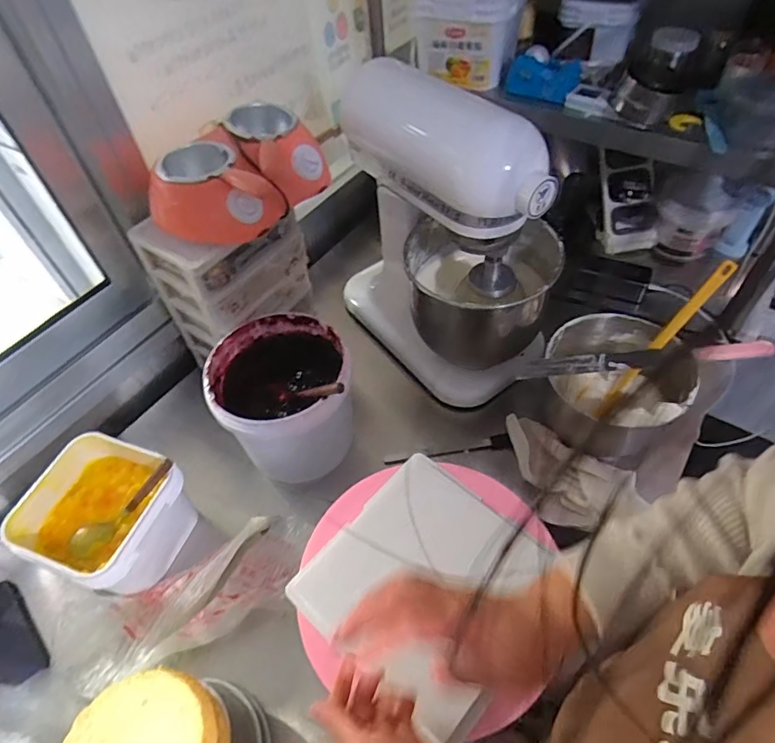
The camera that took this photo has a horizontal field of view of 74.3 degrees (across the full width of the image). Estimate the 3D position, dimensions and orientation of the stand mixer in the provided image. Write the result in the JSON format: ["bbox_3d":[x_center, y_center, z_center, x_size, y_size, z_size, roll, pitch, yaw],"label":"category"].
[{"bbox_3d":[0.097,-0.203,0.787,0.228,0.408,0.367,-31,56,-19],"label":"stand mixer"}]

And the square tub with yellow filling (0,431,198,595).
[{"bbox_3d":[-0.370,0.200,0.691,0.167,0.131,0.168,13,54,15],"label":"square tub with yellow filling"}]

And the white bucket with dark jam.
[{"bbox_3d":[-0.148,0.035,0.755,0.184,0.178,0.183,-2,52,3],"label":"white bucket with dark jam"}]

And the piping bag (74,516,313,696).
[{"bbox_3d":[-0.244,0.299,0.667,0.320,0.032,0.129,-27,55,-16],"label":"piping bag"}]

